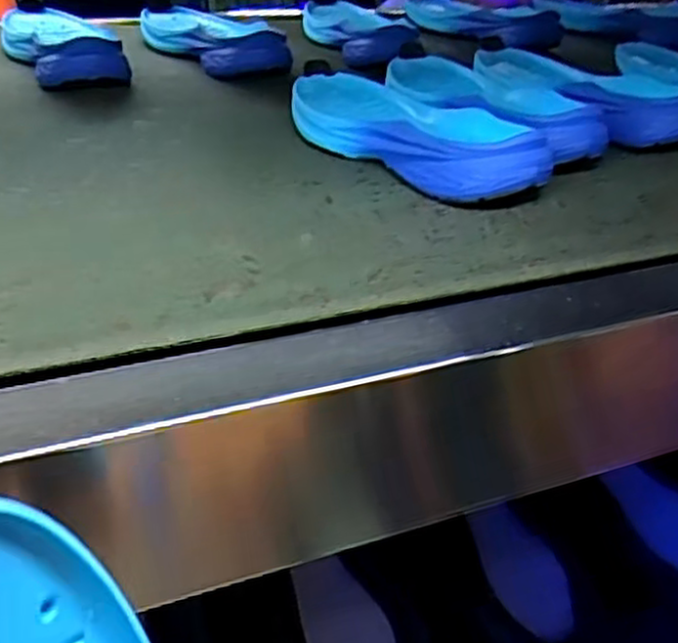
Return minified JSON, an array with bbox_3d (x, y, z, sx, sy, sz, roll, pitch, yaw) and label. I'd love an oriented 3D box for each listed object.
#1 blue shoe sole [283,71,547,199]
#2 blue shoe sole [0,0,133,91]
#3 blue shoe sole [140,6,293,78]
[{"bbox_3d":[0.042,-0.136,0.525,0.096,0.038,0.242,-18,37,-29],"label":"blue shoe sole"},{"bbox_3d":[-0.271,-0.270,0.718,0.092,0.039,0.238,-11,34,-21],"label":"blue shoe sole"},{"bbox_3d":[-0.140,-0.293,0.765,0.096,0.037,0.220,-14,35,-24],"label":"blue shoe sole"}]

